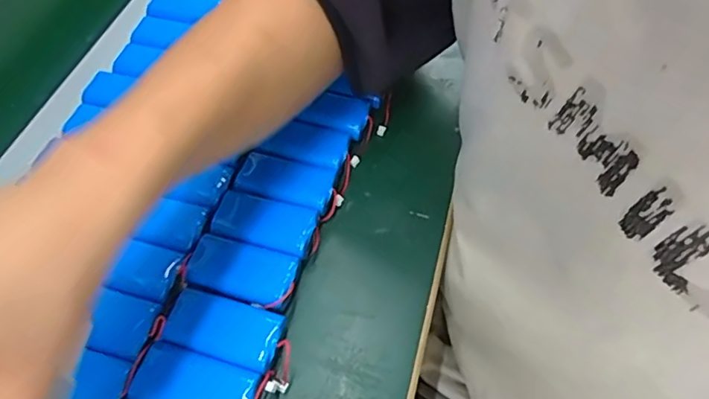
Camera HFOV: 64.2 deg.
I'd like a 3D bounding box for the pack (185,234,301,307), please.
[{"bbox_3d":[-0.071,0.044,0.360,0.065,0.017,0.033,10,55,9],"label":"pack"}]

